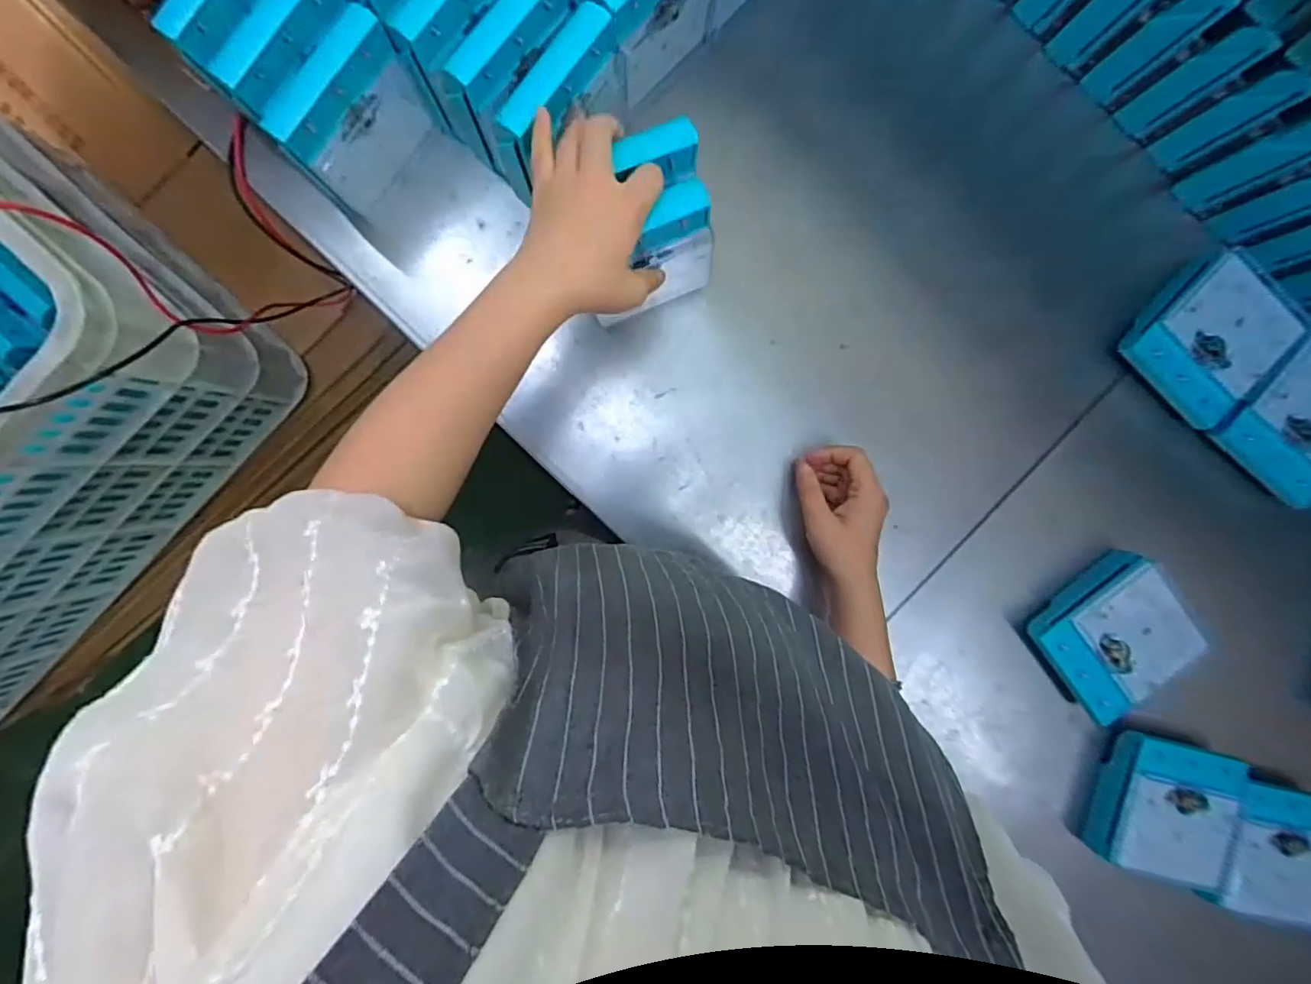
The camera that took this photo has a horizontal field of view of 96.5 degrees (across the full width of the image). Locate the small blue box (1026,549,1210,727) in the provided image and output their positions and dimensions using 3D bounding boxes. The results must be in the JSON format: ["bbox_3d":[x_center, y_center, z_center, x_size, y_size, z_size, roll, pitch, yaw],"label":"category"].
[{"bbox_3d":[0.388,0.123,0.494,0.112,0.032,0.100,-41,90,-4],"label":"small blue box"}]

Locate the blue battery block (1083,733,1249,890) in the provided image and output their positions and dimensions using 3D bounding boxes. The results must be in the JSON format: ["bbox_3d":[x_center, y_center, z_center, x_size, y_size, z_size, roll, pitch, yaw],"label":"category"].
[{"bbox_3d":[0.439,0.271,0.503,0.107,0.029,0.112,14,86,-2],"label":"blue battery block"}]

